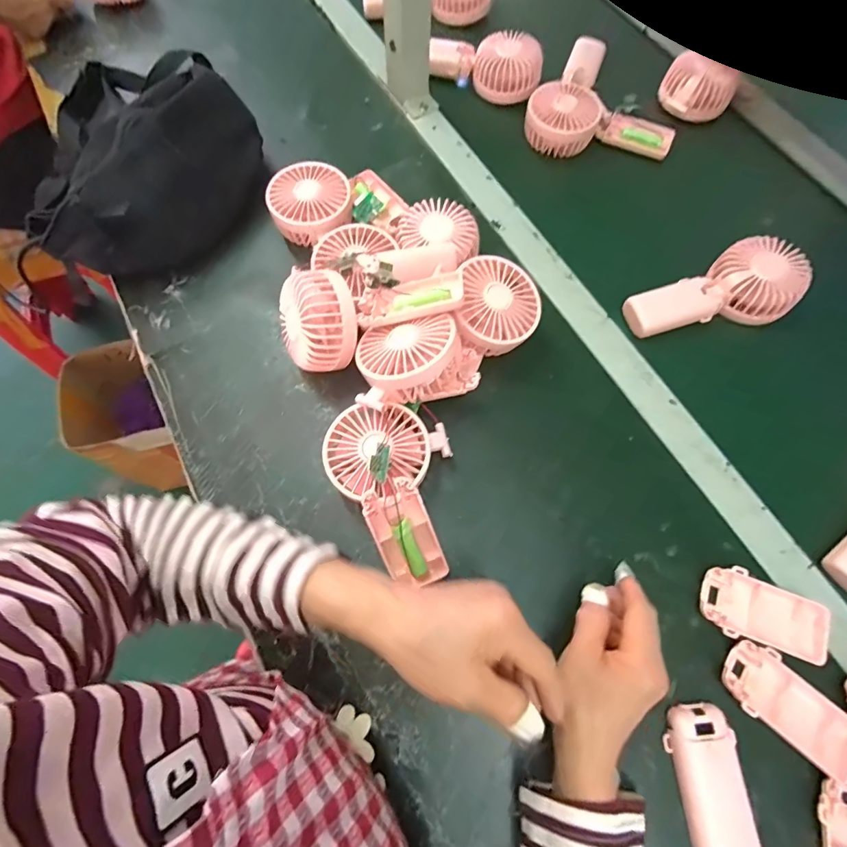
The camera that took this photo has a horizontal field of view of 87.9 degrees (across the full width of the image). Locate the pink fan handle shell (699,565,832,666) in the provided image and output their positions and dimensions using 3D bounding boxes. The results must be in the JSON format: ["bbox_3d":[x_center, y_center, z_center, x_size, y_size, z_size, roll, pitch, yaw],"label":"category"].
[{"bbox_3d":[0.278,0.156,0.361,0.097,0.015,0.052,23,71,7],"label":"pink fan handle shell"}]

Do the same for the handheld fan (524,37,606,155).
[{"bbox_3d":[0.197,-0.443,0.574,0.087,0.046,0.210,19,70,5],"label":"handheld fan"}]

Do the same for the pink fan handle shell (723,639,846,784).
[{"bbox_3d":[0.280,0.215,0.335,0.095,0.011,0.049,37,73,11],"label":"pink fan handle shell"}]

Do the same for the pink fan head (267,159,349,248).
[{"bbox_3d":[-0.123,-0.238,0.487,0.085,0.047,0.089,-22,71,-9],"label":"pink fan head"}]

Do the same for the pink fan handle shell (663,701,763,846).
[{"bbox_3d":[0.211,0.264,0.323,0.046,0.016,0.099,-3,70,-3],"label":"pink fan handle shell"}]

